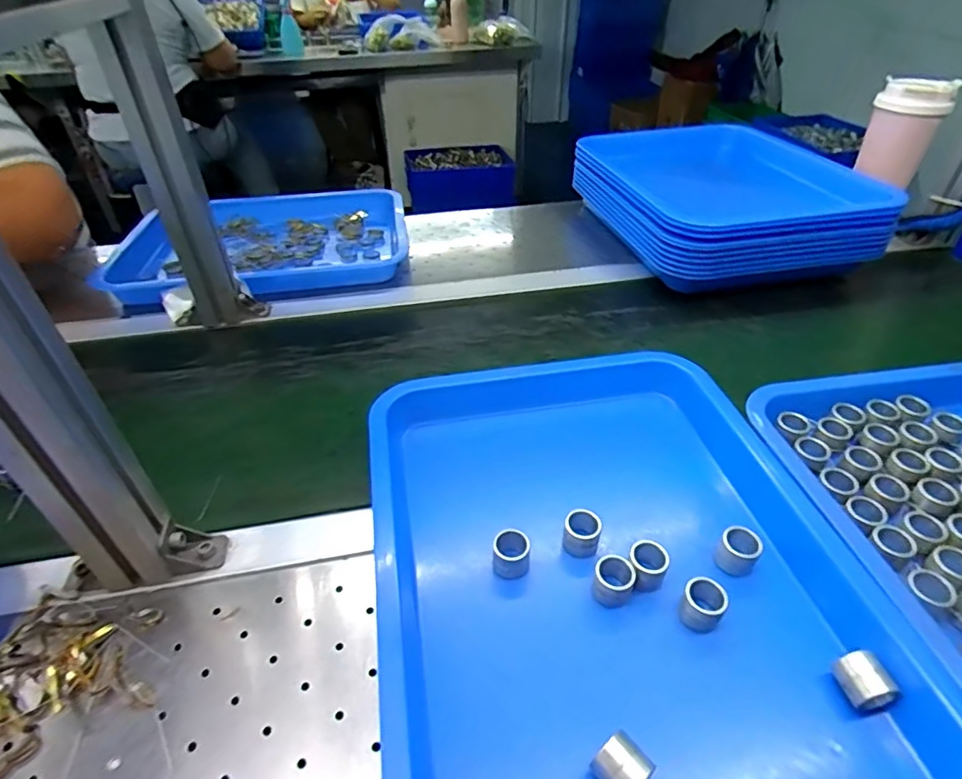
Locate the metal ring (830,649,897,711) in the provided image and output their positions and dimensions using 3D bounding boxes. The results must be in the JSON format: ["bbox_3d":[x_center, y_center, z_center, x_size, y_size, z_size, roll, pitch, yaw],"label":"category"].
[{"bbox_3d":[0.218,0.164,0.310,0.025,0.022,0.025,0,40,0],"label":"metal ring"}]

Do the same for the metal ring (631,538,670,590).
[{"bbox_3d":[0.109,0.117,0.361,0.025,0.021,0.028,19,44,22],"label":"metal ring"}]

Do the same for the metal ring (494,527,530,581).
[{"bbox_3d":[0.021,0.112,0.372,0.024,0.025,0.026,0,40,0],"label":"metal ring"}]

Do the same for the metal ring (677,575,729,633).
[{"bbox_3d":[0.137,0.133,0.338,0.025,0.018,0.026,0,40,0],"label":"metal ring"}]

